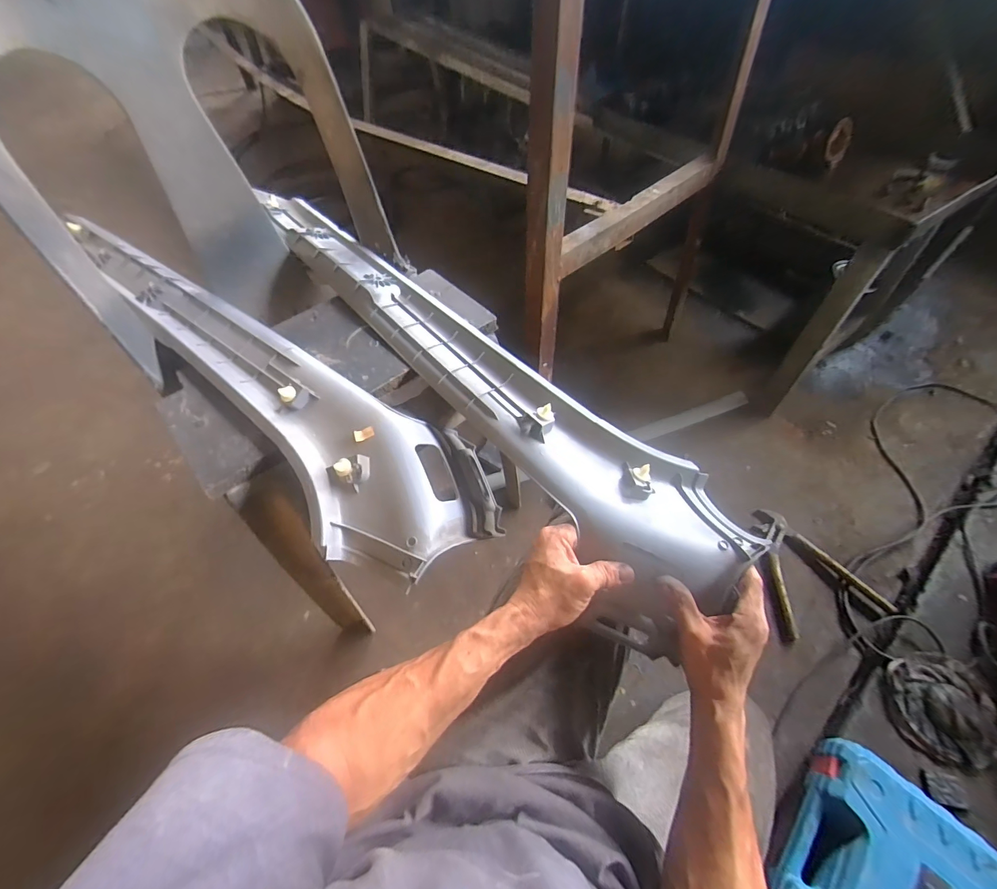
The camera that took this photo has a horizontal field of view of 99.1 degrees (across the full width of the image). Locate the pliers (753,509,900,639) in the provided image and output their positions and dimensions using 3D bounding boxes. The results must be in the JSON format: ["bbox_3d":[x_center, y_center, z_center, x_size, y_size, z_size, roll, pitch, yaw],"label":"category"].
[{"bbox_3d":[0.572,0.227,0.809,0.197,0.042,0.237,-11,56,-8],"label":"pliers"}]

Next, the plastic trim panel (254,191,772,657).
[{"bbox_3d":[-0.061,-0.111,0.556,0.158,0.087,0.812,-36,67,-24],"label":"plastic trim panel"}]

